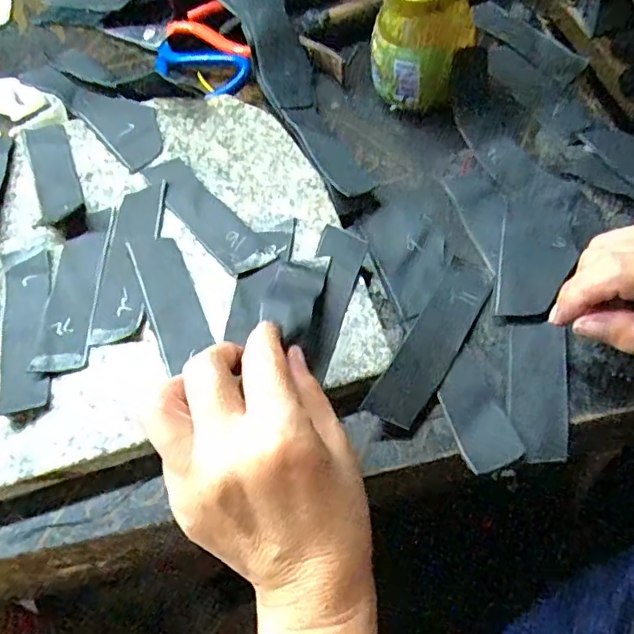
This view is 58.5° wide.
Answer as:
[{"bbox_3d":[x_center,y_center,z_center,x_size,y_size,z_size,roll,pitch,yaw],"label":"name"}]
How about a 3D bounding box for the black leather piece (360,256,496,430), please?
[{"bbox_3d":[0.068,0.012,0.325,0.028,0.004,0.114,31,64,11],"label":"black leather piece"}]

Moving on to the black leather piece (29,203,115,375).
[{"bbox_3d":[-0.151,-0.020,0.354,0.030,0.004,0.119,-5,60,3],"label":"black leather piece"}]

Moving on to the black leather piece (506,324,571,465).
[{"bbox_3d":[0.120,0.038,0.304,0.030,0.011,0.074,5,61,9],"label":"black leather piece"}]

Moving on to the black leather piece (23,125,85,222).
[{"bbox_3d":[-0.190,-0.107,0.407,0.030,0.004,0.097,-23,61,-5],"label":"black leather piece"}]

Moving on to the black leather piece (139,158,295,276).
[{"bbox_3d":[-0.066,-0.072,0.371,0.044,0.005,0.121,-38,64,-15],"label":"black leather piece"}]

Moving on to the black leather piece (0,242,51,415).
[{"bbox_3d":[-0.176,0.004,0.339,0.030,0.006,0.113,-13,60,-1],"label":"black leather piece"}]

